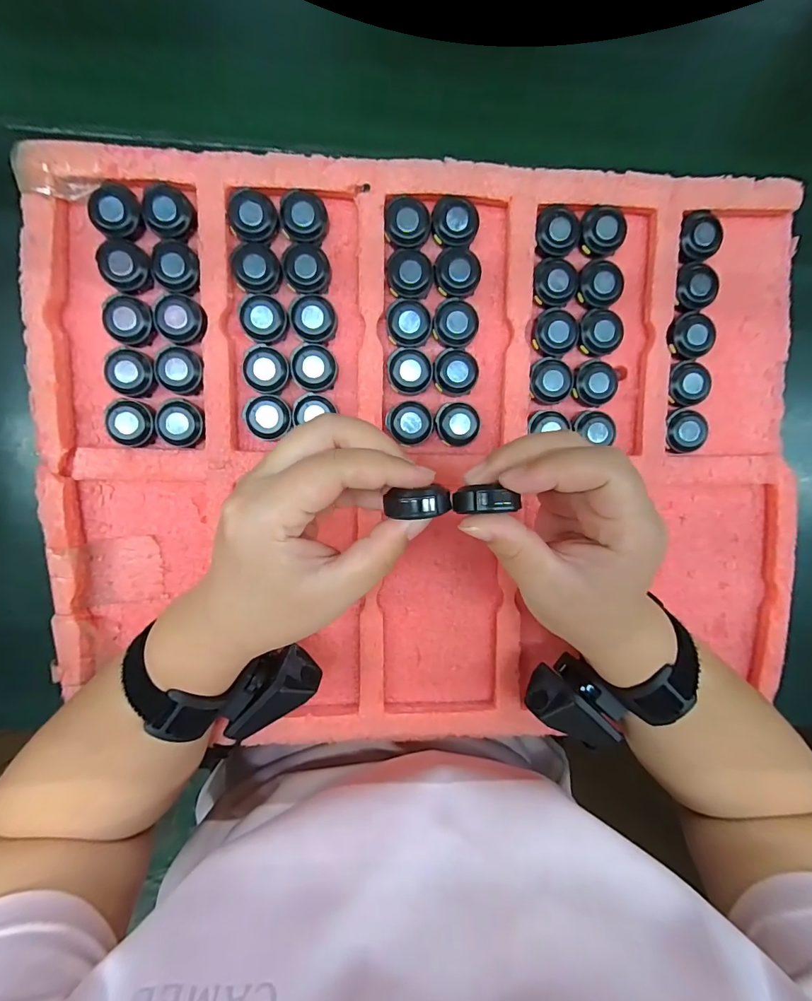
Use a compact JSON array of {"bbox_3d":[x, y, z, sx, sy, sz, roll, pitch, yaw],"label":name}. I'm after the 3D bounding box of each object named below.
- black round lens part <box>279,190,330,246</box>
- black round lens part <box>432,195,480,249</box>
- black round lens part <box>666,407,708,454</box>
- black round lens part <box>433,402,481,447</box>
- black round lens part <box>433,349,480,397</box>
[{"bbox_3d":[-0.065,-0.178,0.271,0.028,0.010,0.029,0,97,-4],"label":"black round lens part"},{"bbox_3d":[0.032,-0.178,0.275,0.030,0.011,0.028,0,97,-4],"label":"black round lens part"},{"bbox_3d":[0.196,-0.049,0.300,0.035,0.016,0.032,0,97,-4],"label":"black round lens part"},{"bbox_3d":[0.035,-0.051,0.287,0.029,0.011,0.028,0,97,-4],"label":"black round lens part"},{"bbox_3d":[0.033,-0.086,0.287,0.029,0.013,0.029,0,97,-4],"label":"black round lens part"}]

